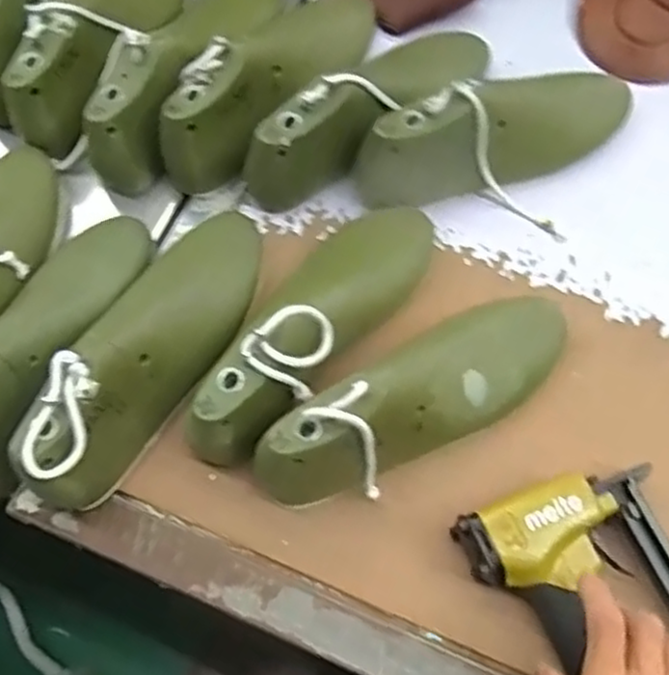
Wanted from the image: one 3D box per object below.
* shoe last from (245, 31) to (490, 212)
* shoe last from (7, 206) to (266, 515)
[{"bbox_3d":[0.033,-0.208,0.607,0.083,0.095,0.254,39,72,15],"label":"shoe last"},{"bbox_3d":[-0.140,0.000,0.523,0.084,0.115,0.261,30,73,12],"label":"shoe last"}]

